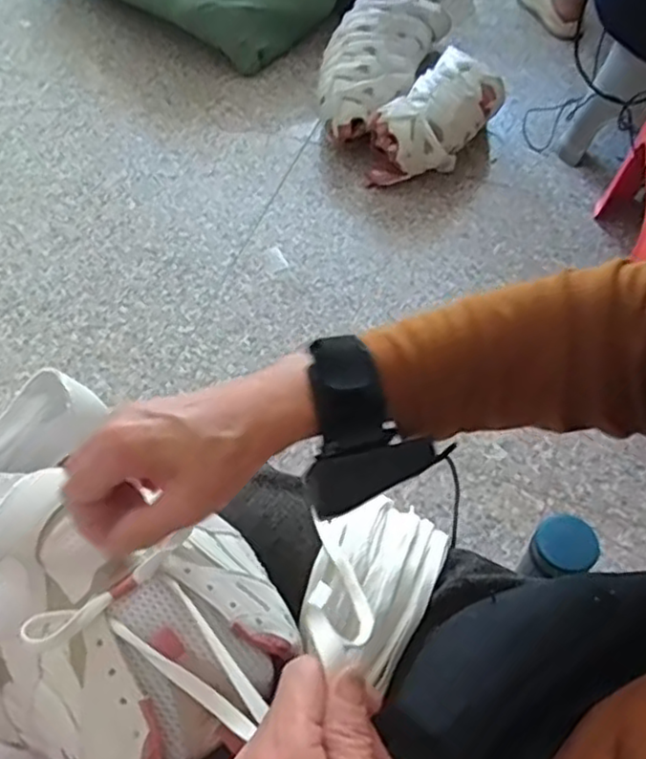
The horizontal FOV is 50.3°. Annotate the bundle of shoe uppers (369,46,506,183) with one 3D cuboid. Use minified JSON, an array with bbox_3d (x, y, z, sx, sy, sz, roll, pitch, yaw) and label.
[{"bbox_3d":[0.207,-0.481,1.309,0.155,0.147,0.263,34,64,21],"label":"bundle of shoe uppers"}]

